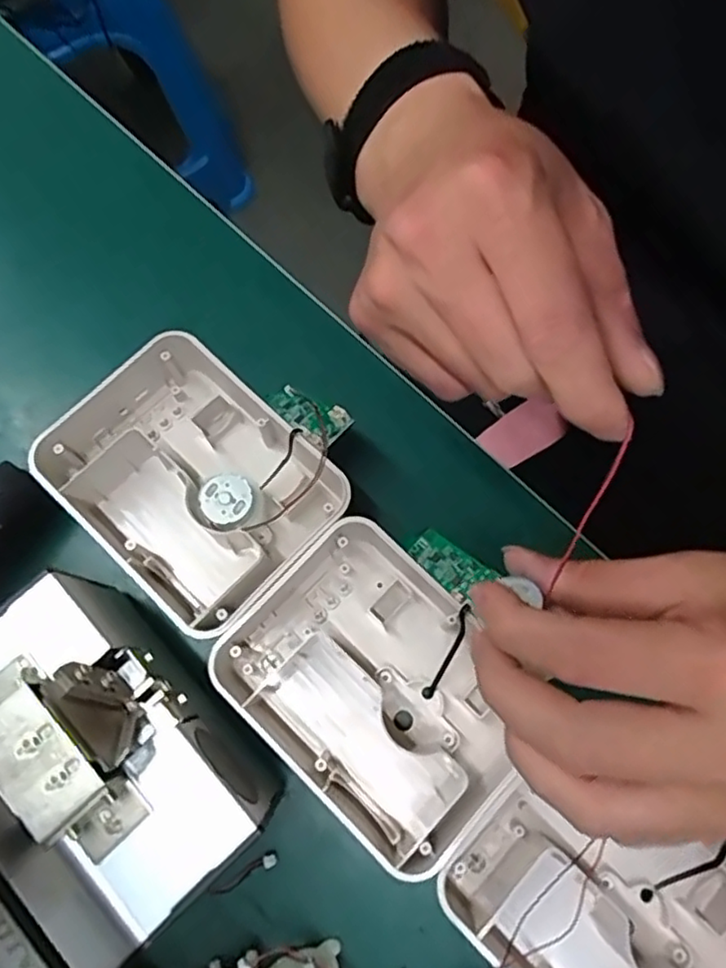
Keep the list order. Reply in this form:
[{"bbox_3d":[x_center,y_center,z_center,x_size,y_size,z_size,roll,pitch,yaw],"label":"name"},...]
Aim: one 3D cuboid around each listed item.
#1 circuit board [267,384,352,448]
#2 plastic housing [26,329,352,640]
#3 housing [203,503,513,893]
[{"bbox_3d":[-0.030,-0.036,0.326,0.020,0.009,0.061,-46,43,-10],"label":"circuit board"},{"bbox_3d":[-0.084,-0.002,0.317,0.136,0.039,0.107,41,81,10],"label":"plastic housing"},{"bbox_3d":[0.008,0.093,0.294,0.130,0.040,0.102,44,81,10],"label":"housing"}]

